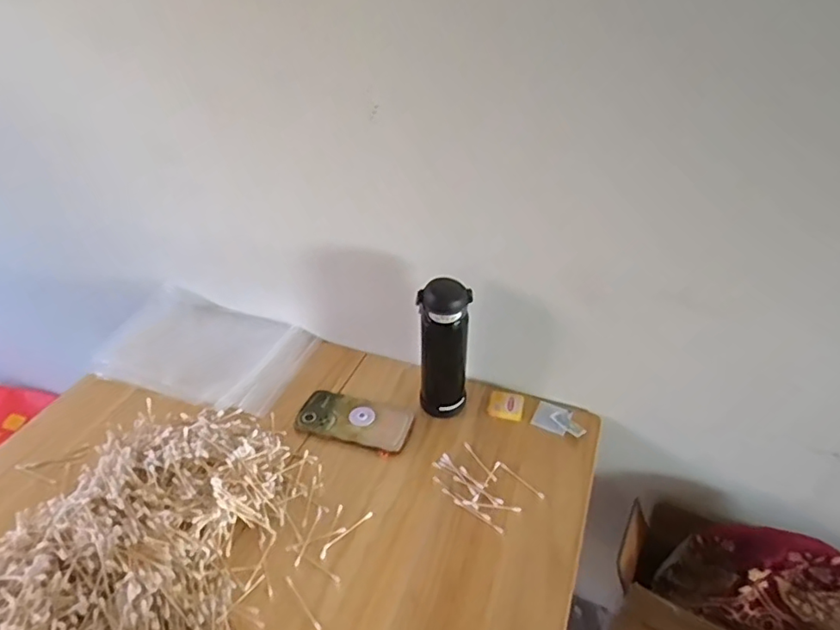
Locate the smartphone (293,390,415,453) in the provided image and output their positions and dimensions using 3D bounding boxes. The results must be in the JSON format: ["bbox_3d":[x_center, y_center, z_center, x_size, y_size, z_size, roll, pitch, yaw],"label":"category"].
[{"bbox_3d":[-0.095,0.147,0.798,0.160,0.013,0.075,14,41,12],"label":"smartphone"}]

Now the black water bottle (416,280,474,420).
[{"bbox_3d":[0.031,0.052,0.770,0.066,0.206,0.055,-6,40,-10],"label":"black water bottle"}]

